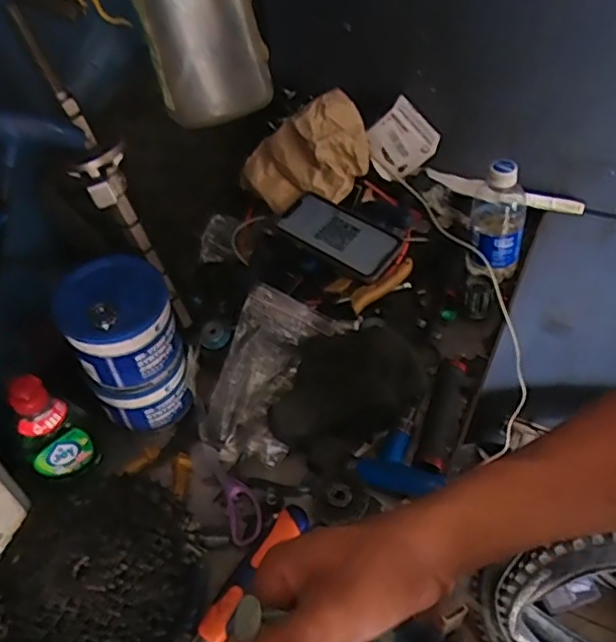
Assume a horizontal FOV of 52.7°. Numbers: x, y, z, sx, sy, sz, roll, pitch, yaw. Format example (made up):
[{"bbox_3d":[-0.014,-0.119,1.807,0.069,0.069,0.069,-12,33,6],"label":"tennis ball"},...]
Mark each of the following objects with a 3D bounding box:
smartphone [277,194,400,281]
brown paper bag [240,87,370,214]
[{"bbox_3d":[0.033,-0.107,0.751,0.151,0.016,0.081,29,66,21],"label":"smartphone"},{"bbox_3d":[0.002,-0.207,0.780,0.164,0.102,0.087,-14,50,-8],"label":"brown paper bag"}]

